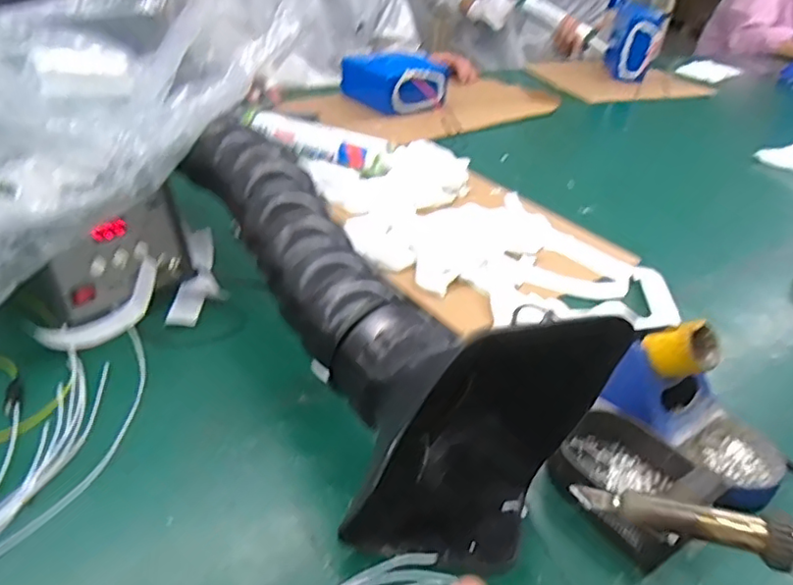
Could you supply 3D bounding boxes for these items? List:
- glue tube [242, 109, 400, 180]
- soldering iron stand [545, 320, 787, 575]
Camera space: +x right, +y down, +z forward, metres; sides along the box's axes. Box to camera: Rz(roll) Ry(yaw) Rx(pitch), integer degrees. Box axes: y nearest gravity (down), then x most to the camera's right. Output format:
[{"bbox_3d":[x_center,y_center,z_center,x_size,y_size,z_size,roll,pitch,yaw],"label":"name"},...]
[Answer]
[{"bbox_3d":[-0.119,-0.216,0.834,0.252,0.038,0.057,22,37,24],"label":"glue tube"},{"bbox_3d":[0.187,0.091,0.400,0.154,0.083,0.117,-19,39,-33],"label":"soldering iron stand"}]

